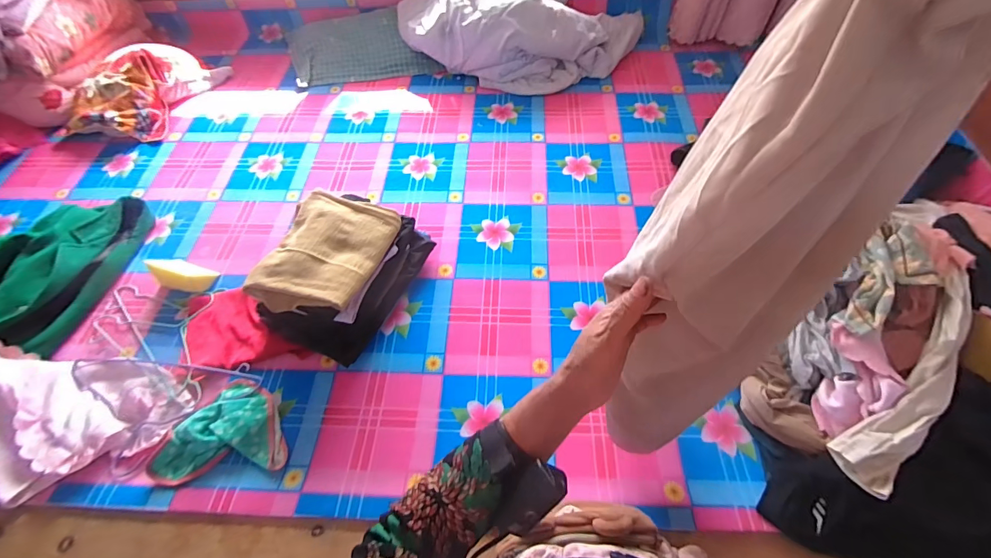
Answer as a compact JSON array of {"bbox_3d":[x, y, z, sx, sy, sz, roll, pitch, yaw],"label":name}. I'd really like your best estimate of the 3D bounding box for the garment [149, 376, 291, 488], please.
[{"bbox_3d":[-0.557,0.300,0.872,0.250,0.048,0.195,-8,58,-3],"label":"garment"}]

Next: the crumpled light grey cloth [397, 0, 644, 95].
[{"bbox_3d":[0.088,-0.839,1.434,0.849,0.223,0.347,0,58,2],"label":"crumpled light grey cloth"}]

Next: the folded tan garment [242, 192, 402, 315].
[{"bbox_3d":[-0.355,-0.058,0.895,0.224,0.048,0.282,13,60,10],"label":"folded tan garment"}]

